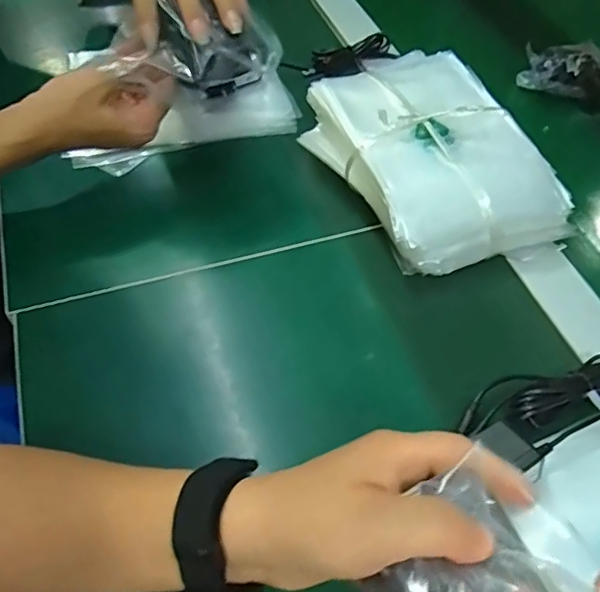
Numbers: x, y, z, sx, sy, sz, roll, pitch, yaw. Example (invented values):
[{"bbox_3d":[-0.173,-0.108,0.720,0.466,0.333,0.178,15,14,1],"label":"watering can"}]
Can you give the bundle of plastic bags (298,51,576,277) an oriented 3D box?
[{"bbox_3d":[0.114,-0.130,0.513,0.171,0.076,0.233,-20,57,-16],"label":"bundle of plastic bags"}]

